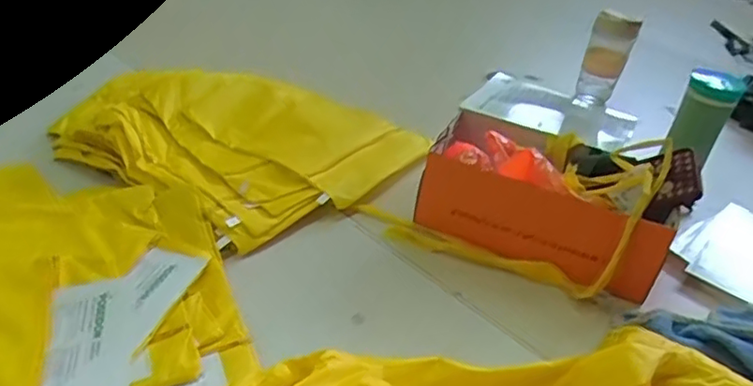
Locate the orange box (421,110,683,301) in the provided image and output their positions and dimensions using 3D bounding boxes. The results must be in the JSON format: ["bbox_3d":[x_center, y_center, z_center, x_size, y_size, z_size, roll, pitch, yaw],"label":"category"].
[{"bbox_3d":[0.217,0.006,0.812,0.300,0.139,0.141,19,35,14],"label":"orange box"}]

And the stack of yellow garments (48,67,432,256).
[{"bbox_3d":[-0.195,-0.096,0.942,0.438,0.076,0.417,26,39,26],"label":"stack of yellow garments"}]

